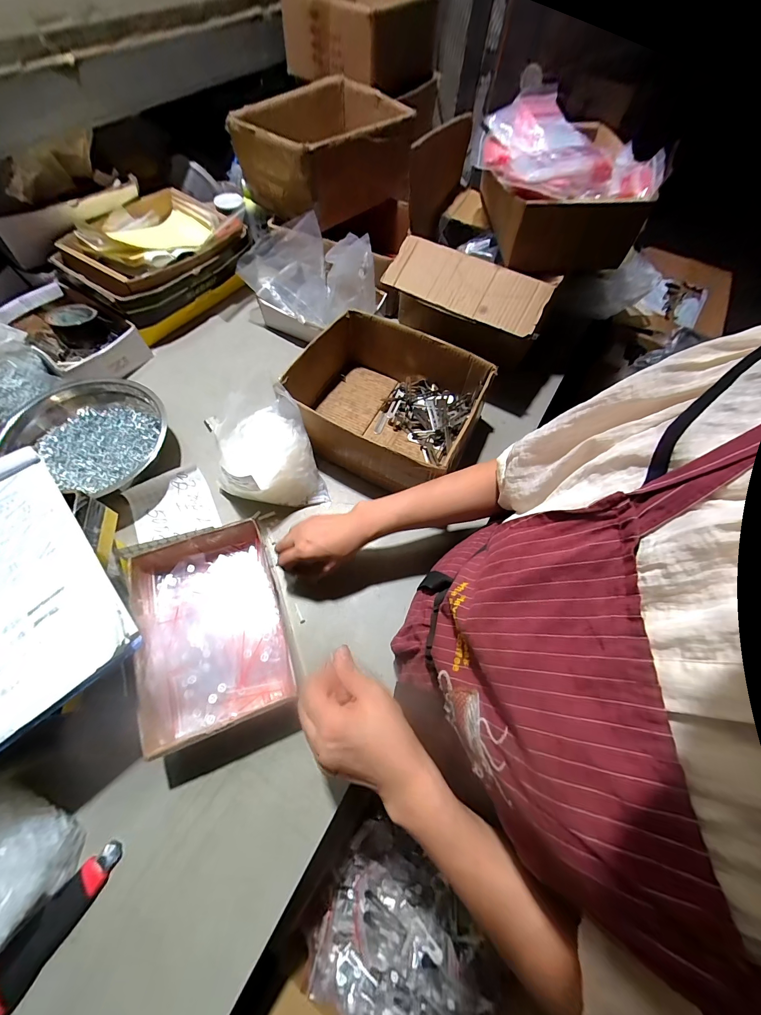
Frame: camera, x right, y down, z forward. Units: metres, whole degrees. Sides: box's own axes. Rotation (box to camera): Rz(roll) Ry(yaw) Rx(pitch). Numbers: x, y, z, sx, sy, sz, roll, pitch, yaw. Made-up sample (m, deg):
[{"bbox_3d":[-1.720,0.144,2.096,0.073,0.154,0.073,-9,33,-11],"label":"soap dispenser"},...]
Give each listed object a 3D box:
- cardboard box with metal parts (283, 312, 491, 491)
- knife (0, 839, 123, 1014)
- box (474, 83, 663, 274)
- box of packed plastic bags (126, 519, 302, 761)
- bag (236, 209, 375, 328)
[{"bbox_3d":[0.007,-0.194,0.634,0.320,0.118,0.274,26,65,9],"label":"cardboard box with metal parts"},{"bbox_3d":[-0.347,0.440,0.353,0.041,0.019,0.160,31,66,12],"label":"knife"},{"bbox_3d":[0.310,-0.623,0.649,0.253,0.137,0.350,-8,65,-7],"label":"box"},{"bbox_3d":[-0.225,0.161,0.469,0.184,0.071,0.254,-16,66,-11],"label":"box of packed plastic bags"},{"bbox_3d":[-0.166,-0.510,0.727,0.299,0.143,0.168,32,66,12],"label":"bag"}]

